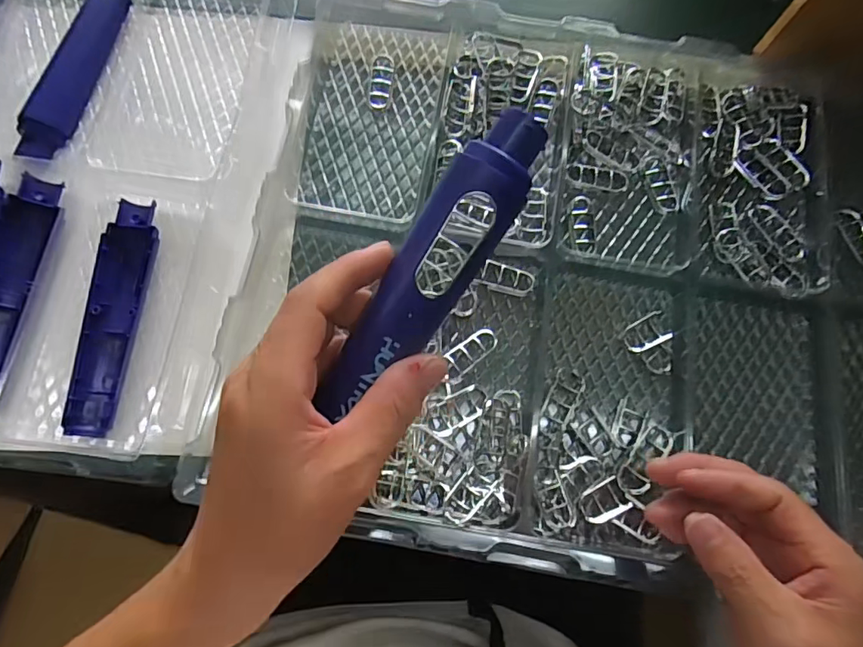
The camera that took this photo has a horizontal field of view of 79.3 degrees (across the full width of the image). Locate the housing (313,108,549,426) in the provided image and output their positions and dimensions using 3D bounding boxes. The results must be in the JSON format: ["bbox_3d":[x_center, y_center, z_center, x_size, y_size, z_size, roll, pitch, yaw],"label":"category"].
[{"bbox_3d":[-0.001,-0.025,0.236,0.036,0.022,0.156,35,94,8],"label":"housing"}]

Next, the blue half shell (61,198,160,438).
[{"bbox_3d":[-0.225,-0.006,0.370,0.037,0.017,0.167,7,74,0],"label":"blue half shell"}]

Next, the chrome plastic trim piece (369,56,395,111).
[{"bbox_3d":[-0.043,-0.207,0.446,0.019,0.004,0.055,5,74,-1],"label":"chrome plastic trim piece"}]

